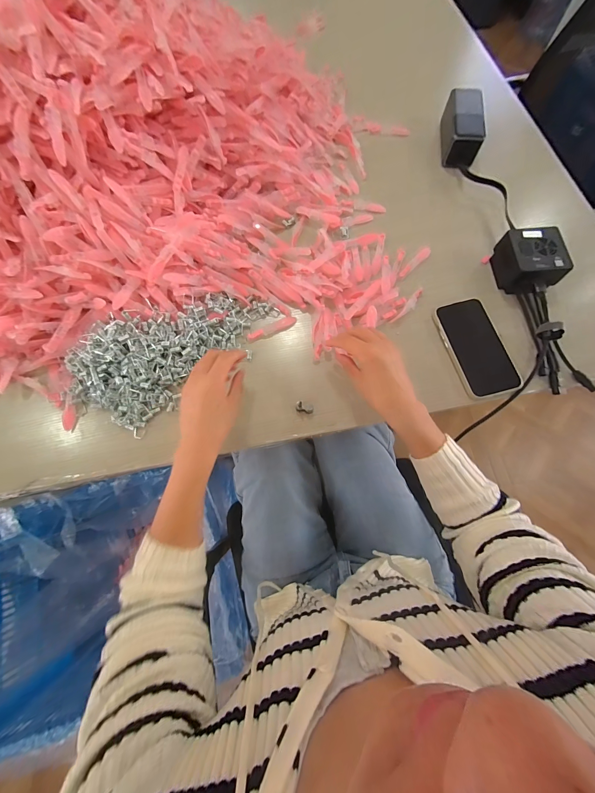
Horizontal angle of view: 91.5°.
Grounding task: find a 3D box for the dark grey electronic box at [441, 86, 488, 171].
[{"bbox_3d":[0.289,-0.474,0.512,0.055,0.052,0.132,5,73,3],"label":"dark grey electronic box"}]

